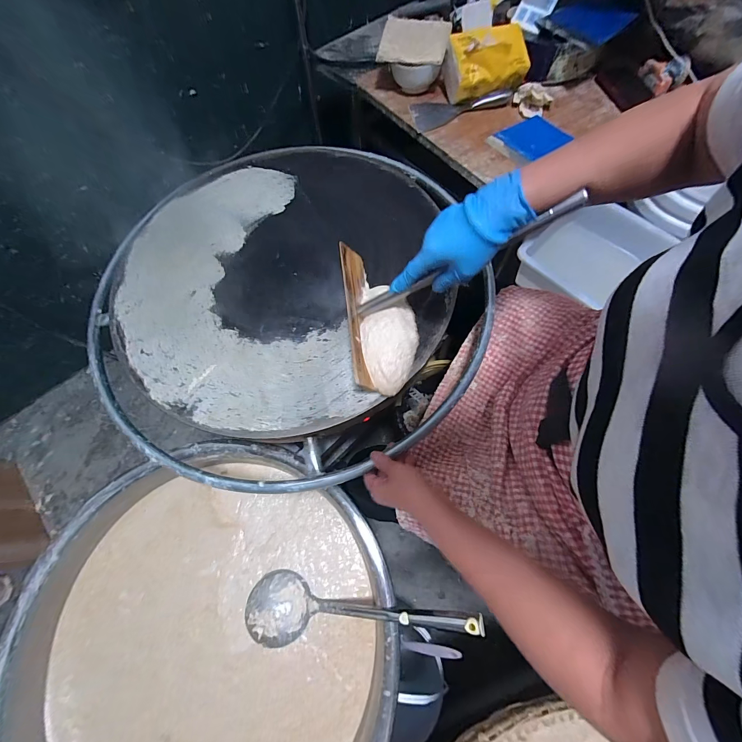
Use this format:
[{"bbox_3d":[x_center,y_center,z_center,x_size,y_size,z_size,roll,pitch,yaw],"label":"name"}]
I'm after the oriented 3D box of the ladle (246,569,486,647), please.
[{"bbox_3d":[-0.030,0.385,0.510,0.366,0.057,0.106,-9,66,20],"label":"ladle"}]

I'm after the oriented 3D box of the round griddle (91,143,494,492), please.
[{"bbox_3d":[-0.142,-0.140,0.552,0.644,0.059,0.629,-1,68,2],"label":"round griddle"}]

